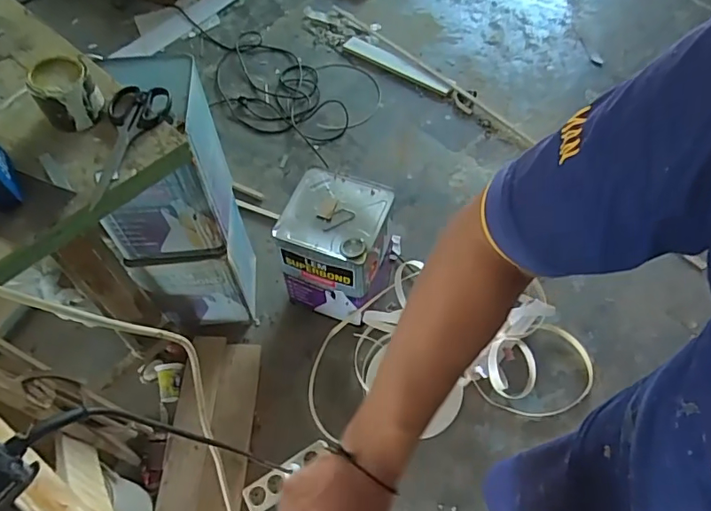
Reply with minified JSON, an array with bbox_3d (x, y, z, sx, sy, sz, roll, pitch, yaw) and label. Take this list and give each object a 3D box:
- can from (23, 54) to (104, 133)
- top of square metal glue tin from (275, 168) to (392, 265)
[{"bbox_3d":[-0.360,-0.200,0.643,0.072,0.066,0.060,-33,63,-19],"label":"can"},{"bbox_3d":[-0.051,-0.104,1.226,0.236,0.026,0.228,18,59,11],"label":"top of square metal glue tin"}]

